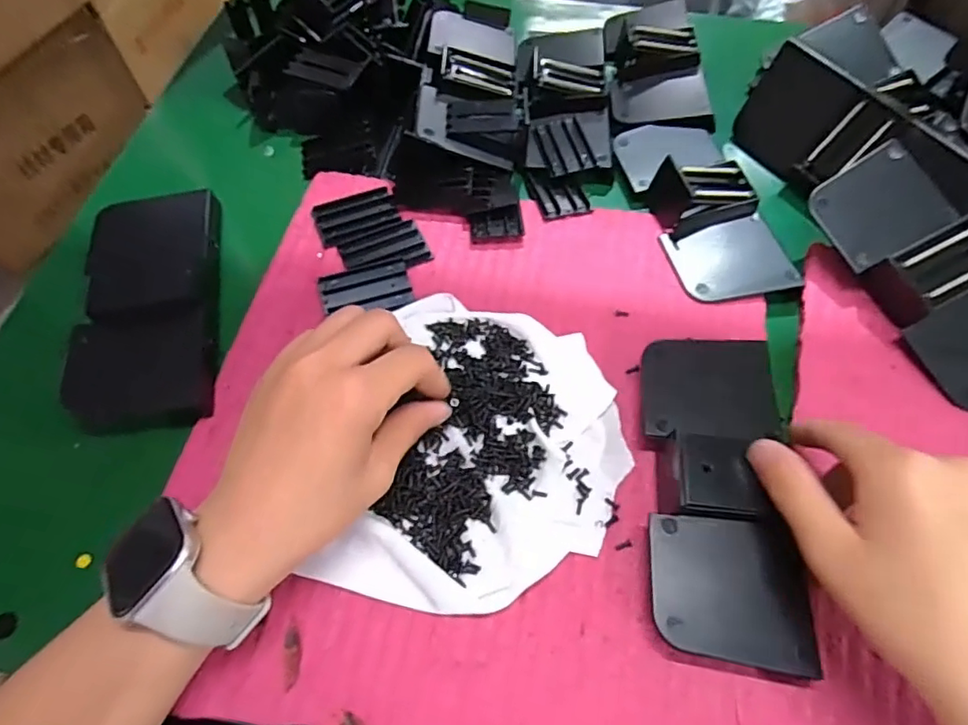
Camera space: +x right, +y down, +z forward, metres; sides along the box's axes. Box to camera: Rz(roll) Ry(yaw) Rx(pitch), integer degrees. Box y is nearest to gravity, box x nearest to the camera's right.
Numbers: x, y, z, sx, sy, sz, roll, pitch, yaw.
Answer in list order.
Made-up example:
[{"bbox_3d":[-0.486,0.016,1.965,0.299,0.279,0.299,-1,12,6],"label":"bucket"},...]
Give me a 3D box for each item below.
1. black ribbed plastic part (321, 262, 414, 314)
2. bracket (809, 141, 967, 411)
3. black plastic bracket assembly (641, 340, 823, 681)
[{"bbox_3d":[-0.072,-0.045,0.352,0.054,0.008,0.034,-8,61,-5],"label":"black ribbed plastic part"},{"bbox_3d":[0.267,-0.053,0.342,0.071,0.024,0.160,-28,76,4],"label":"bracket"},{"bbox_3d":[0.116,0.055,0.278,0.069,0.022,0.161,5,61,2],"label":"black plastic bracket assembly"}]

